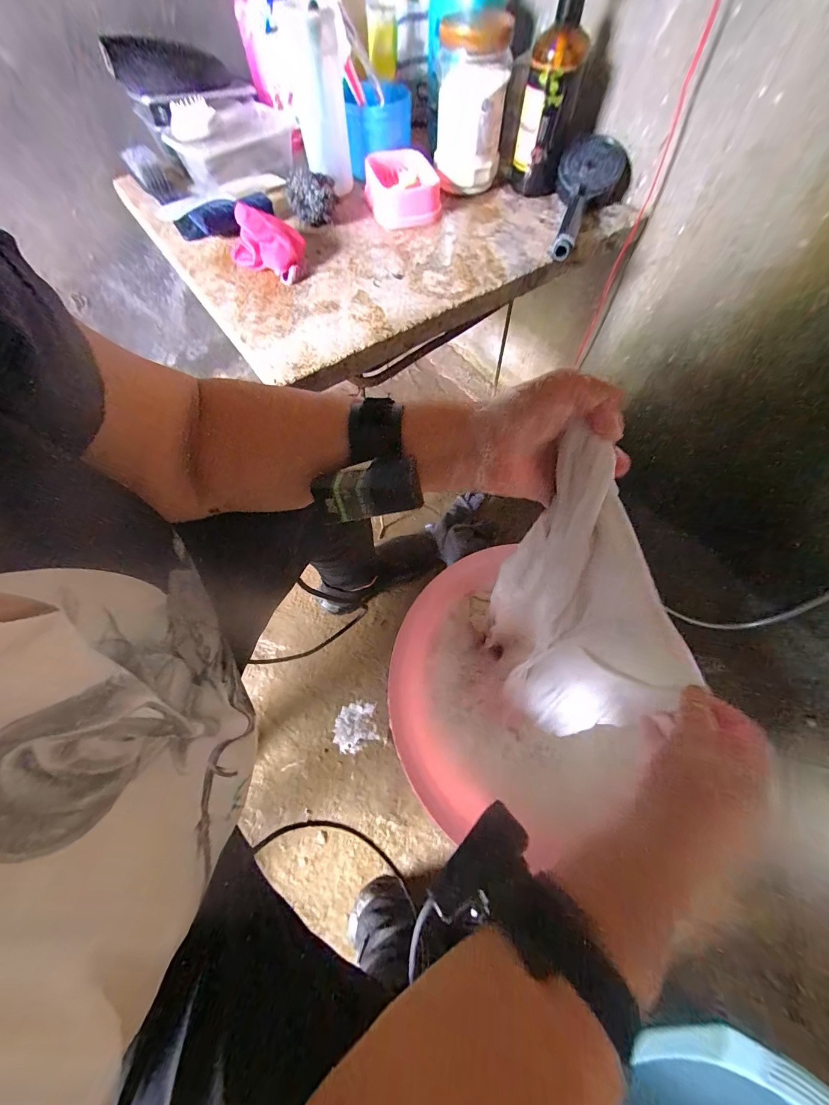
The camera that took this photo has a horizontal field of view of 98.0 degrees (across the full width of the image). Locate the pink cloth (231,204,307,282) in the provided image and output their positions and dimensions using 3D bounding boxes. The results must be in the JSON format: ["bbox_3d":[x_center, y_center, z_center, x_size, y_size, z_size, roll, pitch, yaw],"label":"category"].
[{"bbox_3d":[-0.201,-0.398,0.462,0.108,0.048,0.059,16,66,9],"label":"pink cloth"}]

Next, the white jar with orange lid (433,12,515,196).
[{"bbox_3d":[0.081,-0.642,0.526,0.098,0.148,0.104,5,64,4],"label":"white jar with orange lid"}]

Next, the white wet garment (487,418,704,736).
[{"bbox_3d":[0.150,0.081,0.370,0.061,0.359,0.193,-24,66,-10],"label":"white wet garment"}]

